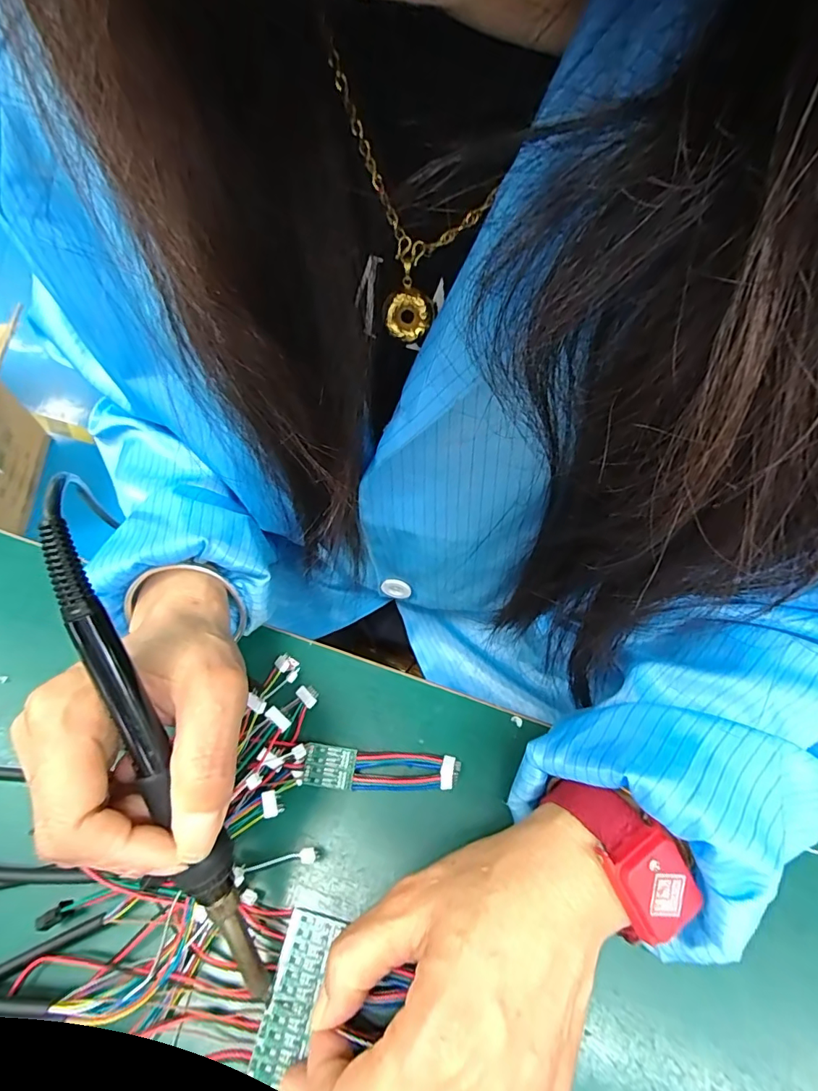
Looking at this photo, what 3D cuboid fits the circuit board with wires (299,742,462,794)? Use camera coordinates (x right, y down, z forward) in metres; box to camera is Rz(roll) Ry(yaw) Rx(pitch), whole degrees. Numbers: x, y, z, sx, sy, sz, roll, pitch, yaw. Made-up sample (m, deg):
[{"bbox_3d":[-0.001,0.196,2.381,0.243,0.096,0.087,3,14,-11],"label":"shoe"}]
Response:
[{"bbox_3d":[-0.015,0.117,0.249,0.079,0.012,0.019,2,56,3],"label":"circuit board with wires"}]

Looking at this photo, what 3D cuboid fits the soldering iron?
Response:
[{"bbox_3d":[-0.090,0.080,0.178,0.019,0.020,0.213,-19,100,-11],"label":"soldering iron"}]

